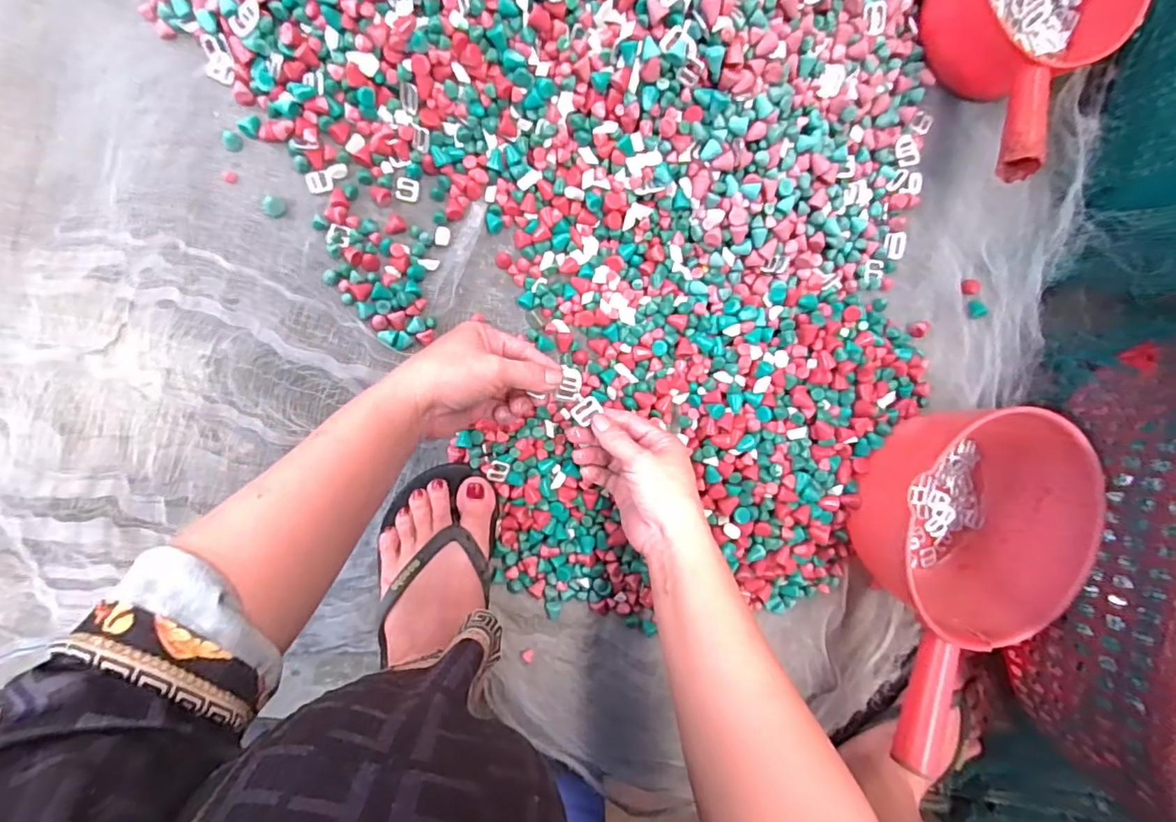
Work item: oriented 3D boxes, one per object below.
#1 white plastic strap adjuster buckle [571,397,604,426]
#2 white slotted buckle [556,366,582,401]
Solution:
[{"bbox_3d":[-0.001,0.000,0.428,0.022,0.009,0.017,-43,98,-1],"label":"white plastic strap adjuster buckle"},{"bbox_3d":[-0.013,-0.020,0.409,0.016,0.007,0.024,15,93,-7],"label":"white slotted buckle"}]

